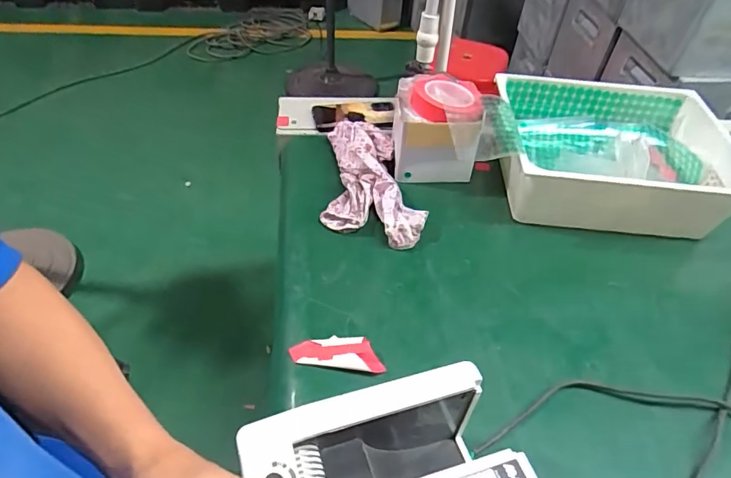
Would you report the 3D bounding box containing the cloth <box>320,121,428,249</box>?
[{"bbox_3d":[0.012,-0.104,0.772,0.152,0.054,0.277,3,46,-3],"label":"cloth"}]

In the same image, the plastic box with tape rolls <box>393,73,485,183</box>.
[{"bbox_3d":[0.114,-0.182,0.798,0.136,0.135,0.123,4,46,-1],"label":"plastic box with tape rolls"}]

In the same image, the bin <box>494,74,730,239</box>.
[{"bbox_3d":[0.395,-0.144,0.796,0.386,0.124,0.285,6,46,1],"label":"bin"}]

